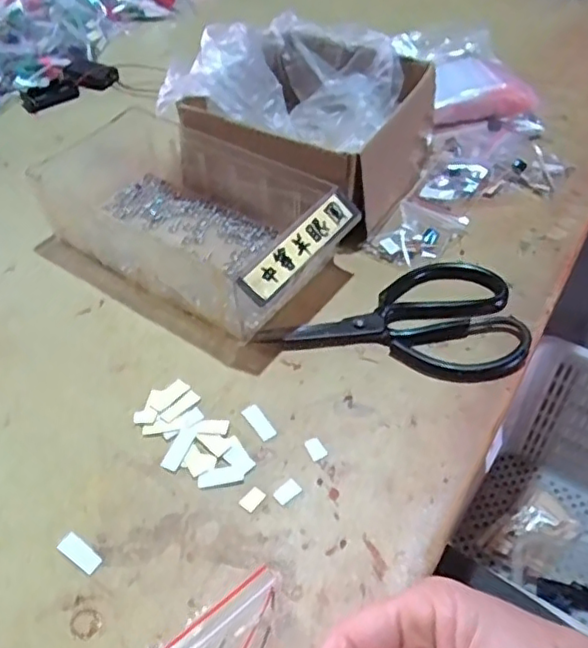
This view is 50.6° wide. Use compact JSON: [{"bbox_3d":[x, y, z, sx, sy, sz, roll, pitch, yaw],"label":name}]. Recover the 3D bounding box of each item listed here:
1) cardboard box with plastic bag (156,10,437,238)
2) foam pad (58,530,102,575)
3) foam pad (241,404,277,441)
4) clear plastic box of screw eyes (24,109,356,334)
[{"bbox_3d":[0.019,-0.188,0.557,0.203,0.103,0.194,28,55,26],"label":"cardboard box with plastic bag"},{"bbox_3d":[-0.120,0.128,0.349,0.027,0.004,0.012,28,56,26],"label":"foam pad"},{"bbox_3d":[-0.023,0.063,0.402,0.011,0.004,0.029,-28,52,-20],"label":"foam pad"},{"bbox_3d":[-0.083,-0.084,0.500,0.246,0.065,0.126,26,55,25],"label":"clear plastic box of screw eyes"}]

